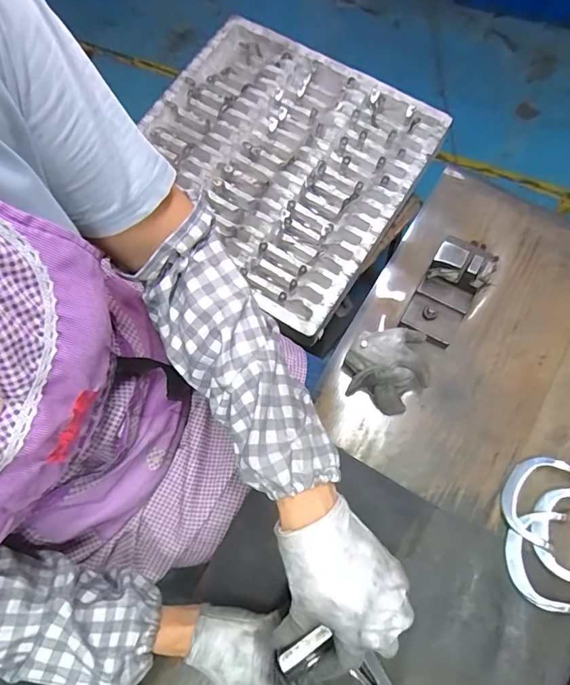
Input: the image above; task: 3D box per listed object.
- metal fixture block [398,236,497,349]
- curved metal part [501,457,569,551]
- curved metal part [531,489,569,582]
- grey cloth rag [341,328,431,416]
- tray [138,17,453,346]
[{"bbox_3d":[0.182,-0.055,0.493,0.061,0.075,0.093,26,77,9],"label":"metal fixture block"},{"bbox_3d":[0.266,0.162,0.463,0.056,0.016,0.090,28,77,9],"label":"curved metal part"},{"bbox_3d":[0.291,0.197,0.455,0.067,0.018,0.092,12,75,5],"label":"curved metal part"},{"bbox_3d":[0.113,0.029,0.489,0.088,0.058,0.080,28,77,9],"label":"grey cloth rag"},{"bbox_3d":[-0.028,-0.359,0.869,0.539,0.043,0.527,33,78,10],"label":"tray"}]

